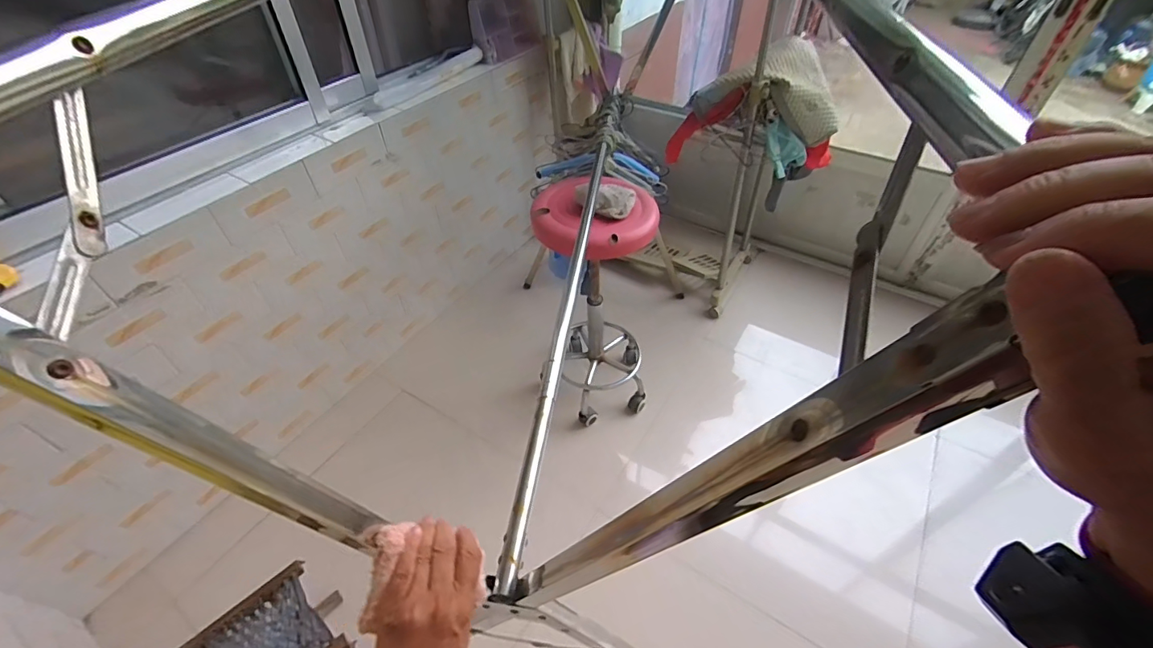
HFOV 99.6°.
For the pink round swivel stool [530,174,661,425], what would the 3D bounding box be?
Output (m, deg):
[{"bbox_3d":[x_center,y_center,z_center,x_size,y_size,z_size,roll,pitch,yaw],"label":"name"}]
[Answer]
[{"bbox_3d":[0.057,-0.057,1.468,0.317,0.759,0.340,0,47,0],"label":"pink round swivel stool"}]

